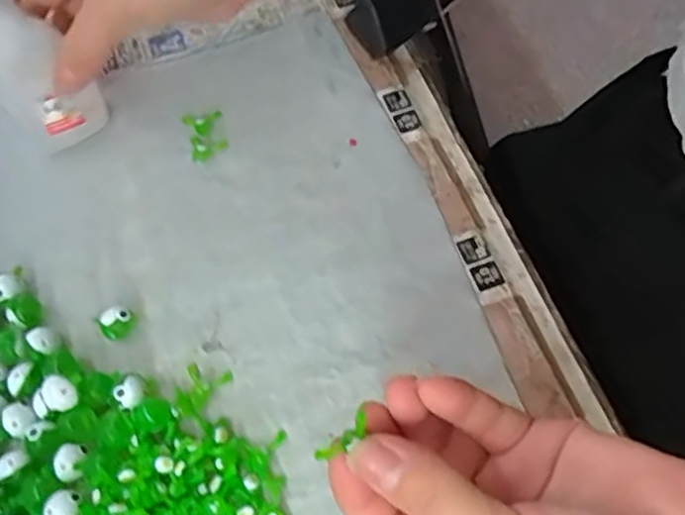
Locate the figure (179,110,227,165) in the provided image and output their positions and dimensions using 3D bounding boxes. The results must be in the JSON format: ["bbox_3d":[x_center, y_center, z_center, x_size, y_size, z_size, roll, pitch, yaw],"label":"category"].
[{"bbox_3d":[-0.071,-0.064,0.351,0.020,0.006,0.032,-18,63,-7],"label":"figure"}]

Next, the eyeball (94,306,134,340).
[{"bbox_3d":[-0.100,0.029,0.301,0.014,0.014,0.014,-1,62,2],"label":"eyeball"}]

